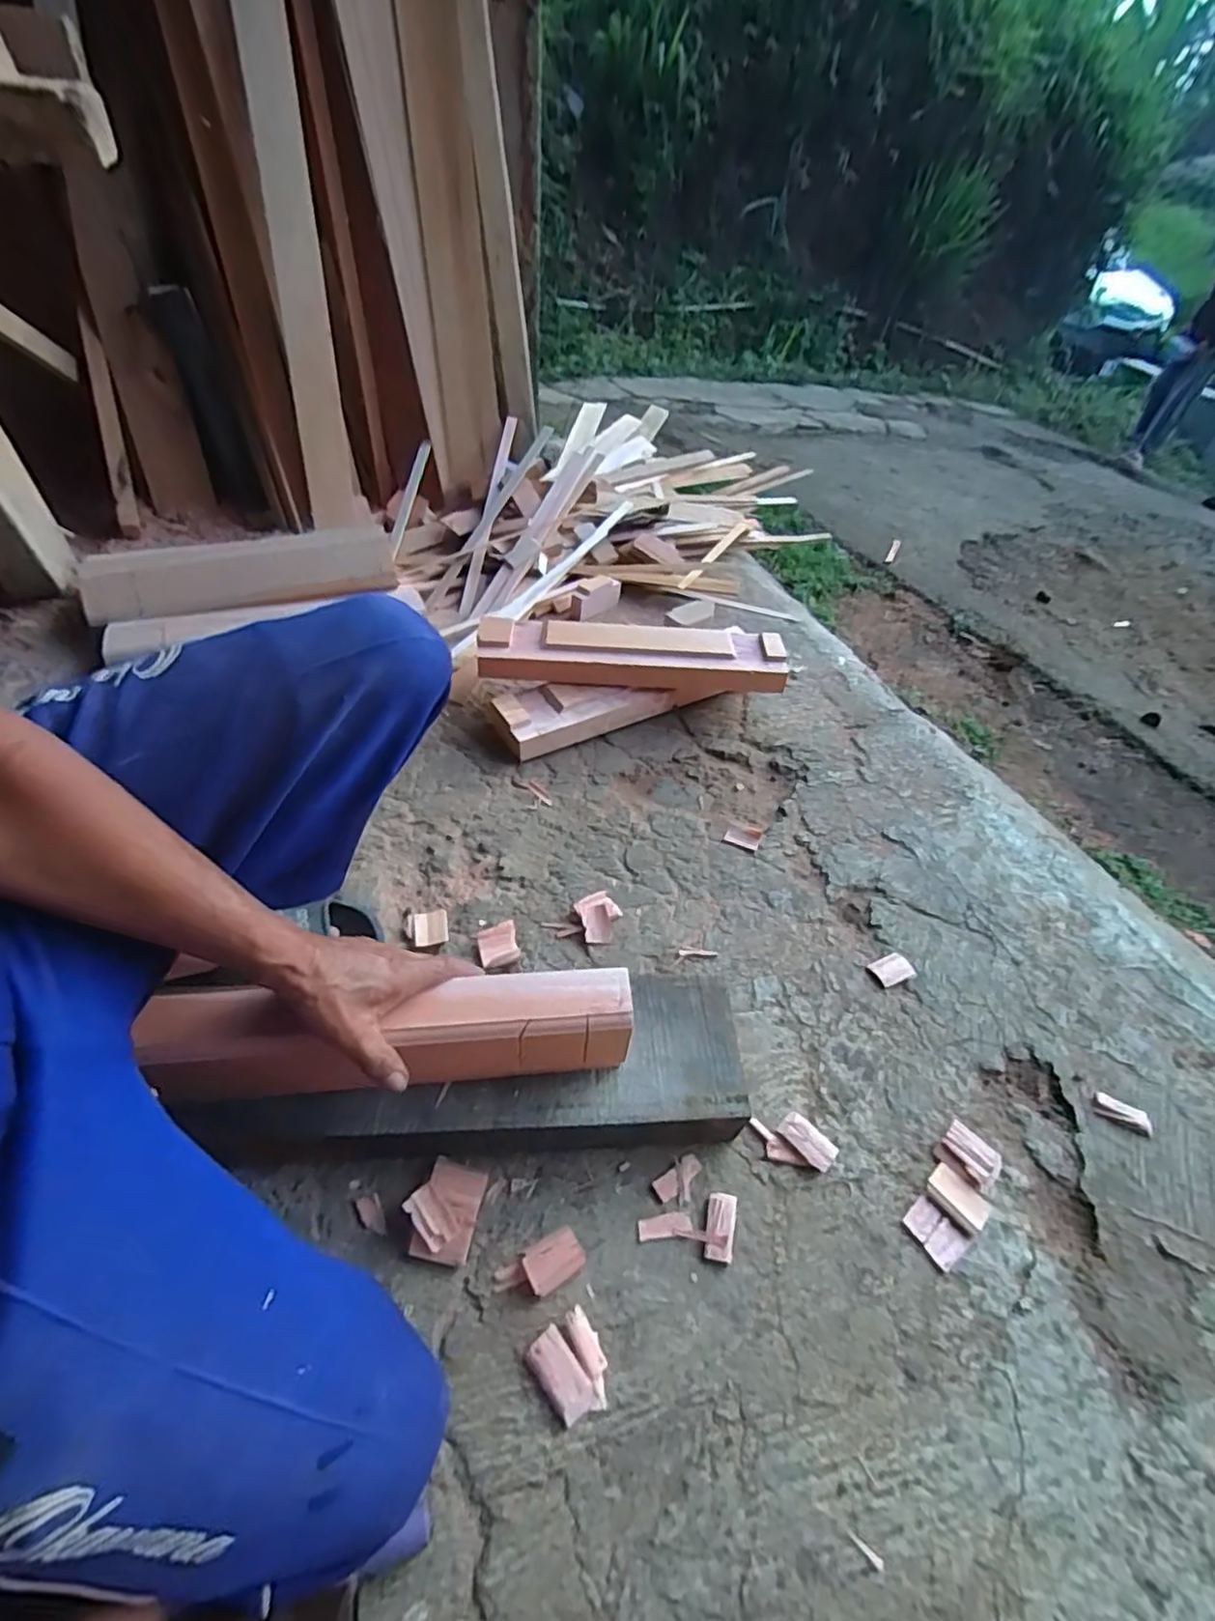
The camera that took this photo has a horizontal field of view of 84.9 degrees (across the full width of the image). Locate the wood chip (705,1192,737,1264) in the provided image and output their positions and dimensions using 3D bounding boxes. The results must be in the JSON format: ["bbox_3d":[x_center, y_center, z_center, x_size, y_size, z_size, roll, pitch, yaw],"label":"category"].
[{"bbox_3d":[0.101,0.370,0.593,0.025,0.011,0.055,12,45,6],"label":"wood chip"}]

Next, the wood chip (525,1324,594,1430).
[{"bbox_3d":[-0.036,0.435,0.512,0.029,0.010,0.057,-28,53,-29],"label":"wood chip"}]

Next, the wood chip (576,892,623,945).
[{"bbox_3d":[-0.009,0.133,0.819,0.053,0.019,0.066,-13,47,-18],"label":"wood chip"}]

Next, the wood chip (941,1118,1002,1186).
[{"bbox_3d":[0.356,0.335,0.649,0.042,0.012,0.051,-29,54,-30],"label":"wood chip"}]

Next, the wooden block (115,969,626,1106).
[{"bbox_3d":[-0.172,0.195,0.566,0.377,0.118,0.057,-1,45,-9],"label":"wooden block"}]

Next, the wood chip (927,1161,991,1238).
[{"bbox_3d":[0.325,0.363,0.618,0.039,0.007,0.052,-32,56,-32],"label":"wood chip"}]

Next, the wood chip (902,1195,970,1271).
[{"bbox_3d":[0.298,0.384,0.605,0.037,0.004,0.049,-30,55,-31],"label":"wood chip"}]

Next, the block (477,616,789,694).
[{"bbox_3d":[0.039,-0.257,1.097,0.494,0.065,0.119,2,45,-4],"label":"block"}]

